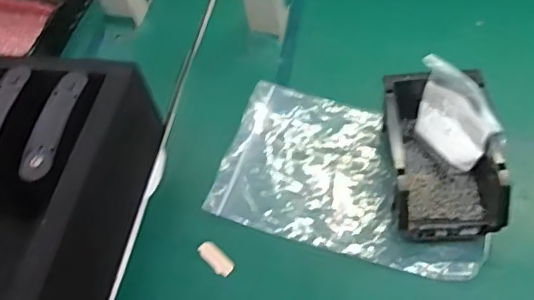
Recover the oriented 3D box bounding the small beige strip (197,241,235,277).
[{"bbox_3d":[-0.051,0.110,0.567,0.041,0.008,0.019,36,69,27],"label":"small beige strip"}]

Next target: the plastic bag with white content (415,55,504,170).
[{"bbox_3d":[0.185,-0.033,0.553,0.035,0.076,0.098,-32,58,-12],"label":"plastic bag with white content"}]

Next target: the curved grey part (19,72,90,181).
[{"bbox_3d":[-0.204,-0.026,0.538,0.029,0.011,0.123,4,58,11],"label":"curved grey part"}]

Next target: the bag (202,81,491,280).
[{"bbox_3d":[0.092,0.026,0.598,0.273,0.012,0.176,13,60,16],"label":"bag"}]

